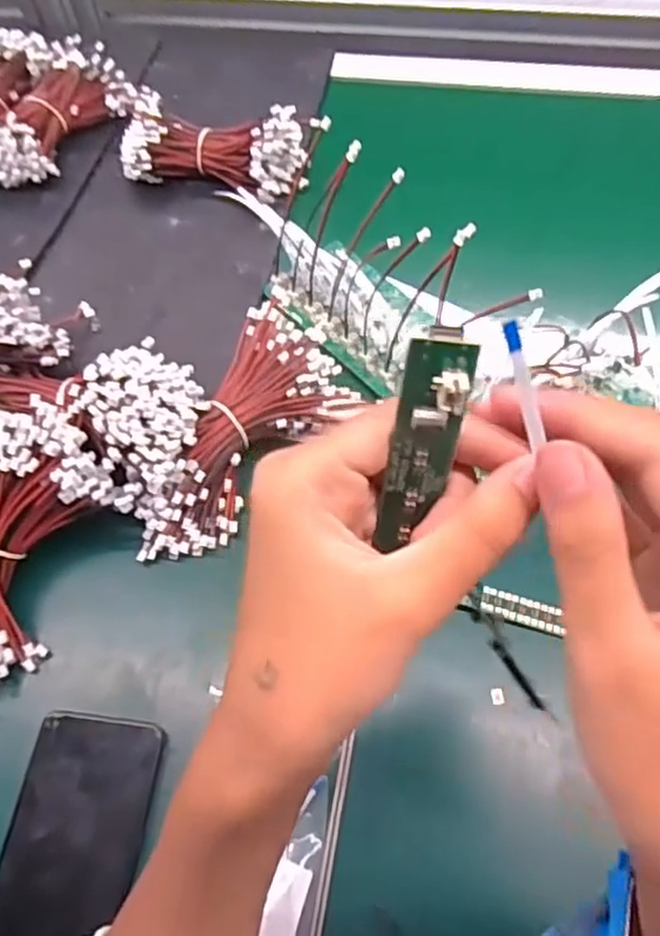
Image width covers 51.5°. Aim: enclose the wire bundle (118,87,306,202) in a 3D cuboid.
[{"bbox_3d":[-0.101,-0.287,0.616,0.161,0.055,0.081,14,61,11],"label":"wire bundle"}]

